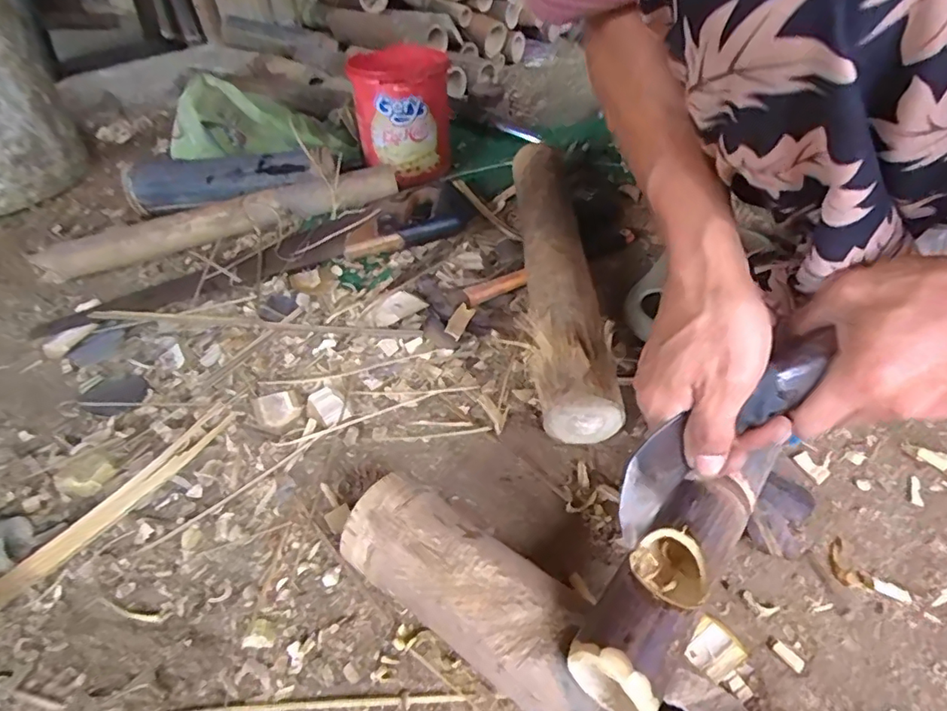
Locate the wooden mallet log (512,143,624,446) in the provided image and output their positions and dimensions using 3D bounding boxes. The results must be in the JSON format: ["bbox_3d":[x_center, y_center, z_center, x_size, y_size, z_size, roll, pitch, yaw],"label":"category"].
[{"bbox_3d":[0.081,-0.087,0.555,0.063,0.080,0.380,-3,46,2],"label":"wooden mallet log"}]

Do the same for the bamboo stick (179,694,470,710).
[{"bbox_3d":[-0.113,0.213,0.326,0.217,0.004,0.010,-5,46,0],"label":"bamboo stick"}]

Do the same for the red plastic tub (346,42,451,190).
[{"bbox_3d":[-0.103,-0.358,0.790,0.136,0.157,0.153,-11,44,-6],"label":"red plastic tub"}]

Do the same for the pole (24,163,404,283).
[{"bbox_3d":[-0.316,-0.176,0.693,0.447,0.043,0.056,-18,45,-13],"label":"pole"}]

